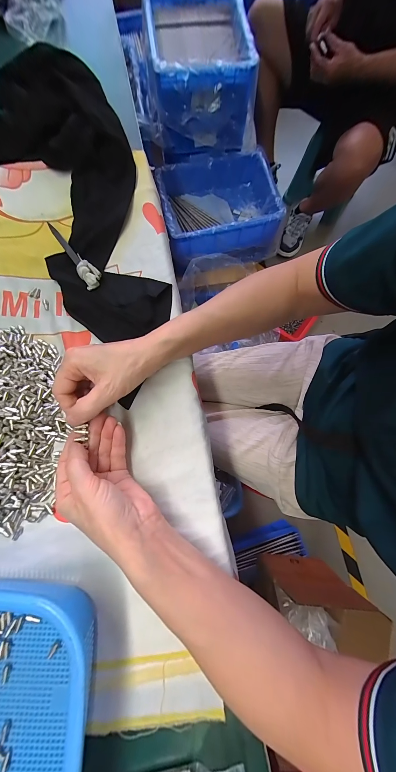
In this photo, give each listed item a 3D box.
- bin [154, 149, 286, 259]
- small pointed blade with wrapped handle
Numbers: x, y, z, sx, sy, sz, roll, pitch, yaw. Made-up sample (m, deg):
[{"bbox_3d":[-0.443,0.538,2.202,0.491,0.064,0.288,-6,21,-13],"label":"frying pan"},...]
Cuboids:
[{"bbox_3d":[0.072,-0.672,0.943,0.406,0.141,0.326,-12,77,-3],"label":"bin"},{"bbox_3d":[-0.150,-0.162,0.308,0.022,0.012,0.100,-33,79,-8],"label":"small pointed blade with wrapped handle"}]

